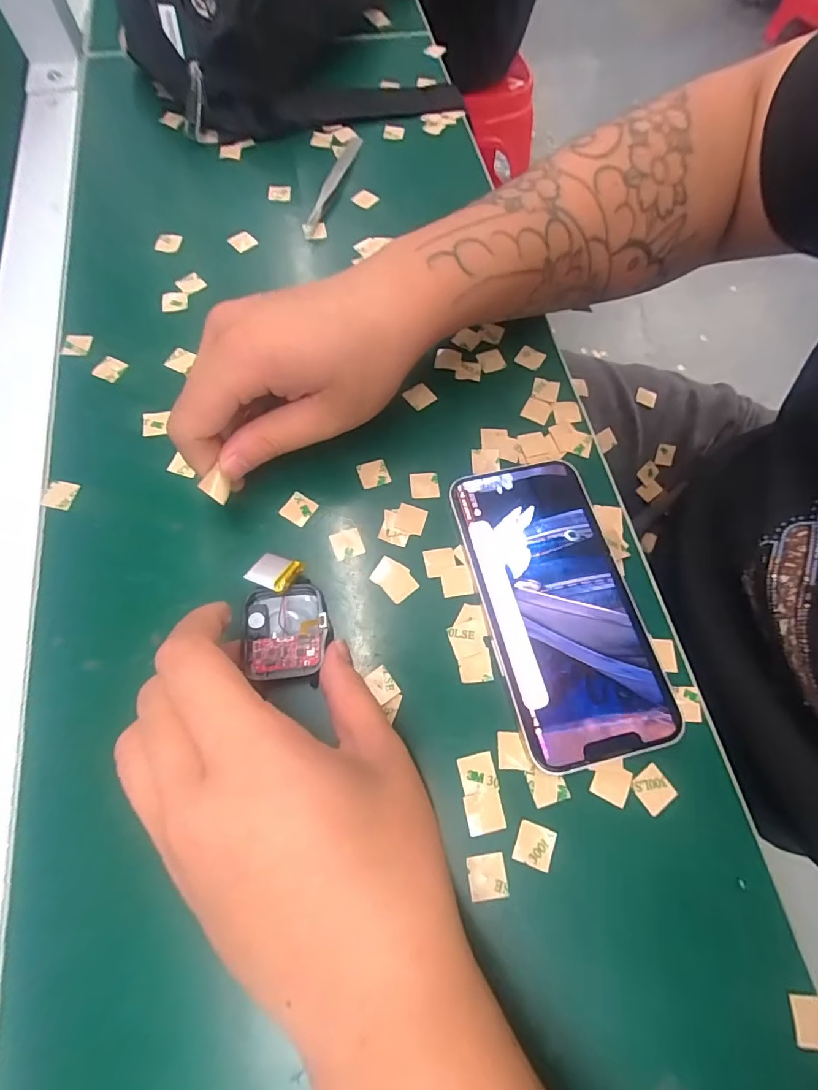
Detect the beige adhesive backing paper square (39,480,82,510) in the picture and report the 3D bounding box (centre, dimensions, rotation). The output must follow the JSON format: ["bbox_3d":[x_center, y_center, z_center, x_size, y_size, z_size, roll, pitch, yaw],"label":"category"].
[{"bbox_3d":[-0.182,-0.026,0.247,0.016,0.004,0.015,11,68,3],"label":"beige adhesive backing paper square"}]

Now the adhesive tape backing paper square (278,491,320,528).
[{"bbox_3d":[-0.057,-0.020,0.247,0.015,0.004,0.015,32,70,11],"label":"adhesive tape backing paper square"}]

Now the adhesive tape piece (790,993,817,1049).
[{"bbox_3d":[0.151,0.178,0.177,0.014,0.004,0.015,4,64,8],"label":"adhesive tape piece"}]

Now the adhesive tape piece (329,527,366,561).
[{"bbox_3d":[-0.031,-0.001,0.241,0.015,0.004,0.015,-19,68,-8],"label":"adhesive tape piece"}]

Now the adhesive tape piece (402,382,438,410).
[{"bbox_3d":[0.006,-0.087,0.279,0.014,0.004,0.016,-41,77,-7],"label":"adhesive tape piece"}]

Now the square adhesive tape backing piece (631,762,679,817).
[{"bbox_3d":[0.105,0.105,0.205,0.016,0.004,0.016,-31,71,-16],"label":"square adhesive tape backing piece"}]

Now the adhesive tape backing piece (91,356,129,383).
[{"bbox_3d":[-0.176,-0.104,0.280,0.016,0.004,0.015,24,74,5],"label":"adhesive tape backing piece"}]

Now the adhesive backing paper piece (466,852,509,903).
[{"bbox_3d":[0.032,0.133,0.191,0.015,0.004,0.015,-6,68,-2],"label":"adhesive backing paper piece"}]

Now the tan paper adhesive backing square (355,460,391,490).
[{"bbox_3d":[-0.019,-0.039,0.258,0.016,0.004,0.015,-18,74,-6],"label":"tan paper adhesive backing square"}]

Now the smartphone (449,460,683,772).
[{"bbox_3d":[0.070,0.026,0.230,0.069,0.009,0.142,-12,68,-6],"label":"smartphone"}]

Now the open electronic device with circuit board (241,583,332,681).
[{"bbox_3d":[-0.056,0.039,0.218,0.037,0.010,0.043,-9,68,-5],"label":"open electronic device with circuit board"}]

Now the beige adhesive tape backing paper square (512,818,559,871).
[{"bbox_3d":[0.052,0.123,0.195,0.015,0.004,0.015,19,70,8],"label":"beige adhesive tape backing paper square"}]

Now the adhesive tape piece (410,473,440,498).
[{"bbox_3d":[0.009,-0.032,0.257,0.016,0.004,0.015,-3,68,0],"label":"adhesive tape piece"}]

